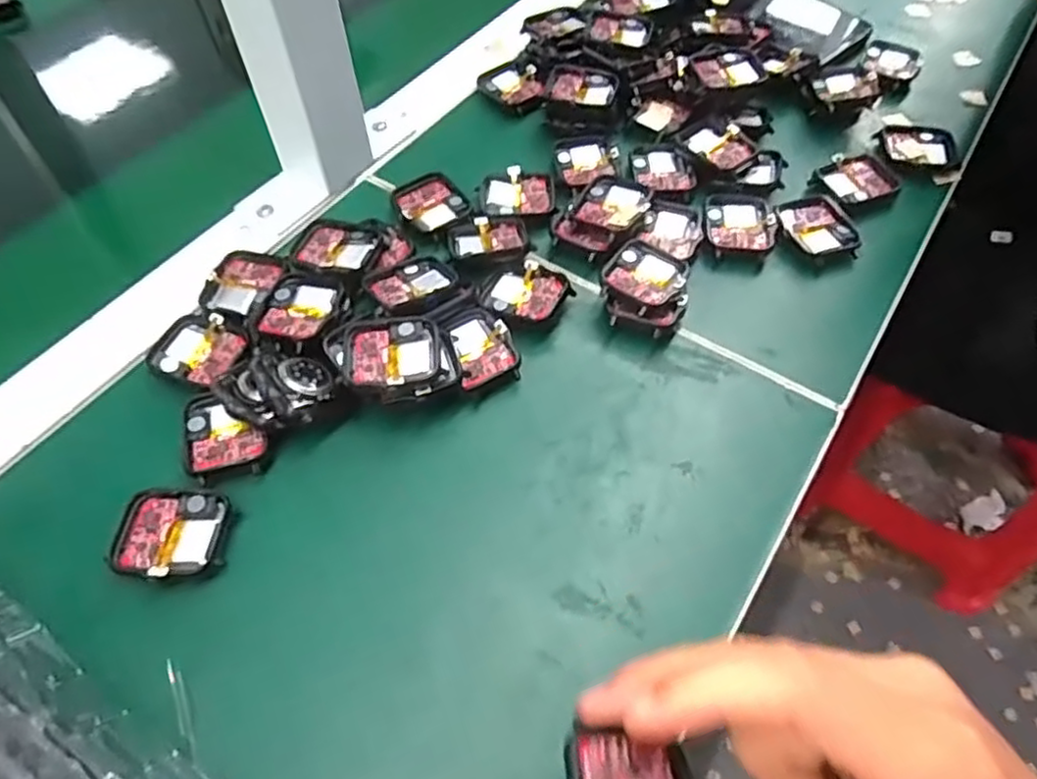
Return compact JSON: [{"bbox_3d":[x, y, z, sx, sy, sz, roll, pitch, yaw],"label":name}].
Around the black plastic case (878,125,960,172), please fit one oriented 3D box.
[{"bbox_3d":[0.246,-0.146,0.420,0.043,0.015,0.038,0,56,1],"label":"black plastic case"}]

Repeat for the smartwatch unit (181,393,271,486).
[{"bbox_3d":[-0.133,0.019,0.306,0.036,0.008,0.044,-17,58,-11],"label":"smartwatch unit"}]

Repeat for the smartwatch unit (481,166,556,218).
[{"bbox_3d":[-0.001,-0.114,0.393,0.043,0.008,0.038,-2,56,0],"label":"smartwatch unit"}]

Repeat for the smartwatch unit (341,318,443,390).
[{"bbox_3d":[-0.058,-0.017,0.309,0.044,0.007,0.038,-10,56,-6],"label":"smartwatch unit"}]

